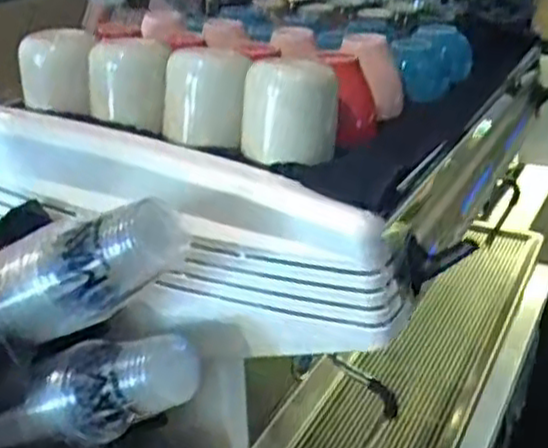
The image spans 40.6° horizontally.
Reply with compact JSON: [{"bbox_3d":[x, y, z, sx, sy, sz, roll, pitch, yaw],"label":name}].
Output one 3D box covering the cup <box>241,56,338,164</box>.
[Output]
[{"bbox_3d":[0.017,-0.105,0.684,0.091,0.099,0.076,-3,25,-3],"label":"cup"}]

